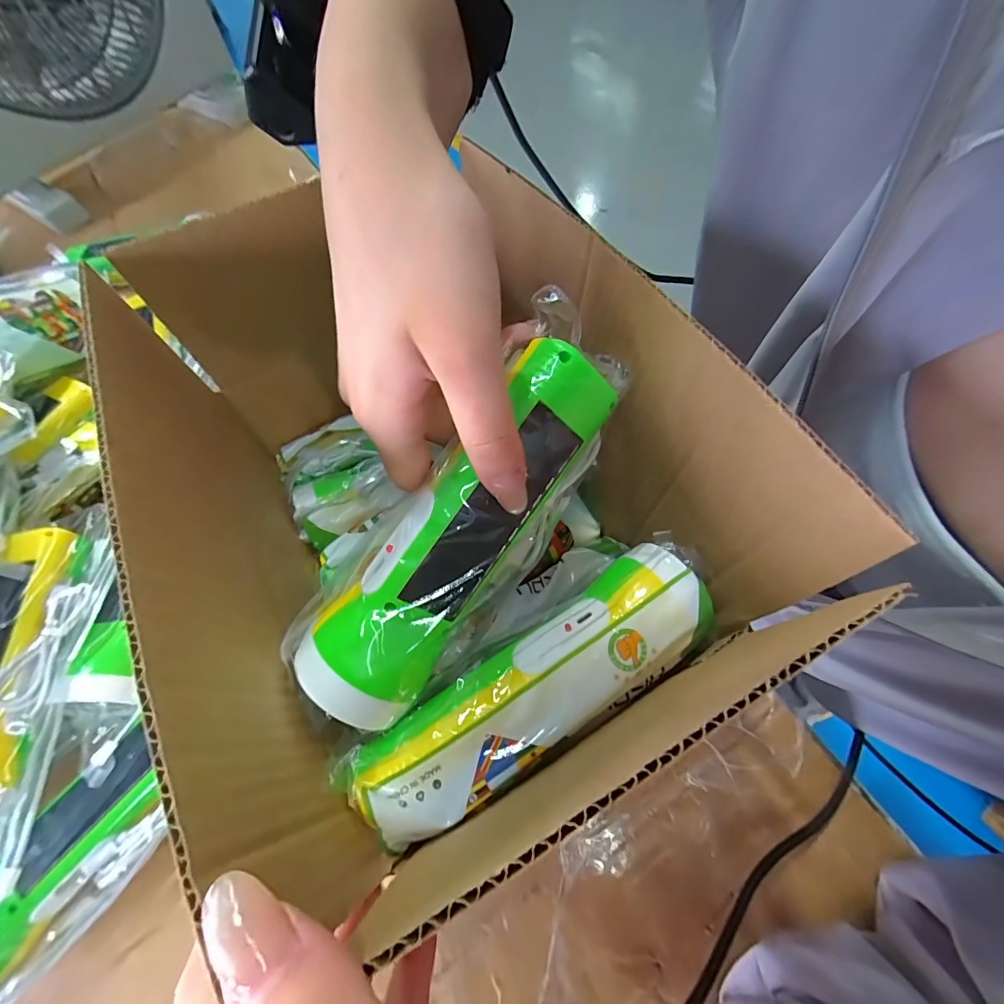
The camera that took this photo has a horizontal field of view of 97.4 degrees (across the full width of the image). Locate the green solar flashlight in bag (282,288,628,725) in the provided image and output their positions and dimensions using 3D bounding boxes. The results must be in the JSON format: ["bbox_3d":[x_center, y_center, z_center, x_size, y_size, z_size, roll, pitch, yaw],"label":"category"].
[{"bbox_3d":[-0.014,0.002,0.183,0.058,0.040,0.183,37,89,19],"label":"green solar flashlight in bag"}]

